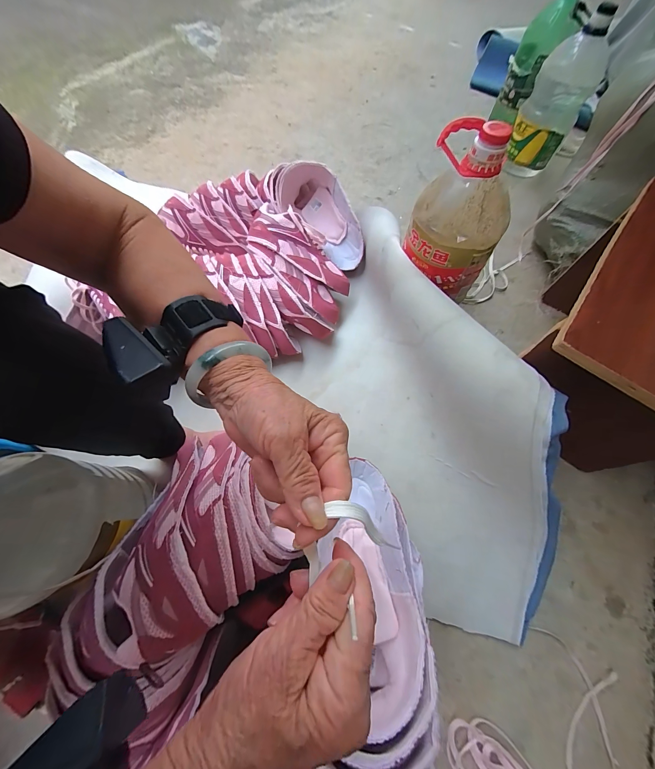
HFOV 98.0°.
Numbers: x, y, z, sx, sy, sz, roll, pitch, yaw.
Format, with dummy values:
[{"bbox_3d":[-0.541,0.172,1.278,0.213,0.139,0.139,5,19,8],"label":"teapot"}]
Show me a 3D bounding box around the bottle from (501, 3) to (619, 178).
[{"bbox_3d":[0.661,-0.820,0.855,0.155,0.321,0.127,26,68,11],"label":"bottle"}]

